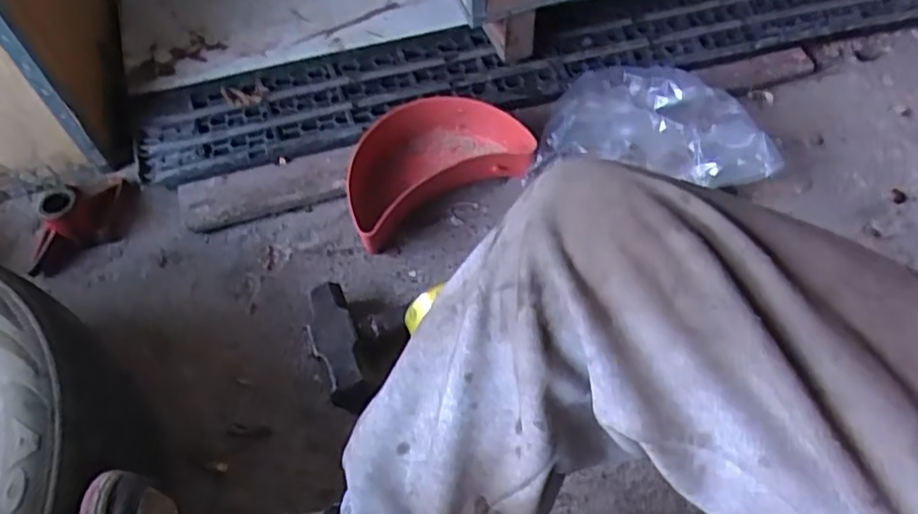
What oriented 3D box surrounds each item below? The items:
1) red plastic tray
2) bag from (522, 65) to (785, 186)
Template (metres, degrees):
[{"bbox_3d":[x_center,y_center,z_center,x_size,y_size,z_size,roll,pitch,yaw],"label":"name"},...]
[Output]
[{"bbox_3d":[-0.031,-0.123,0.875,0.226,0.096,0.120,-23,58,-11],"label":"red plastic tray"},{"bbox_3d":[0.258,-0.165,0.891,0.291,0.072,0.168,7,57,9],"label":"bag"}]

